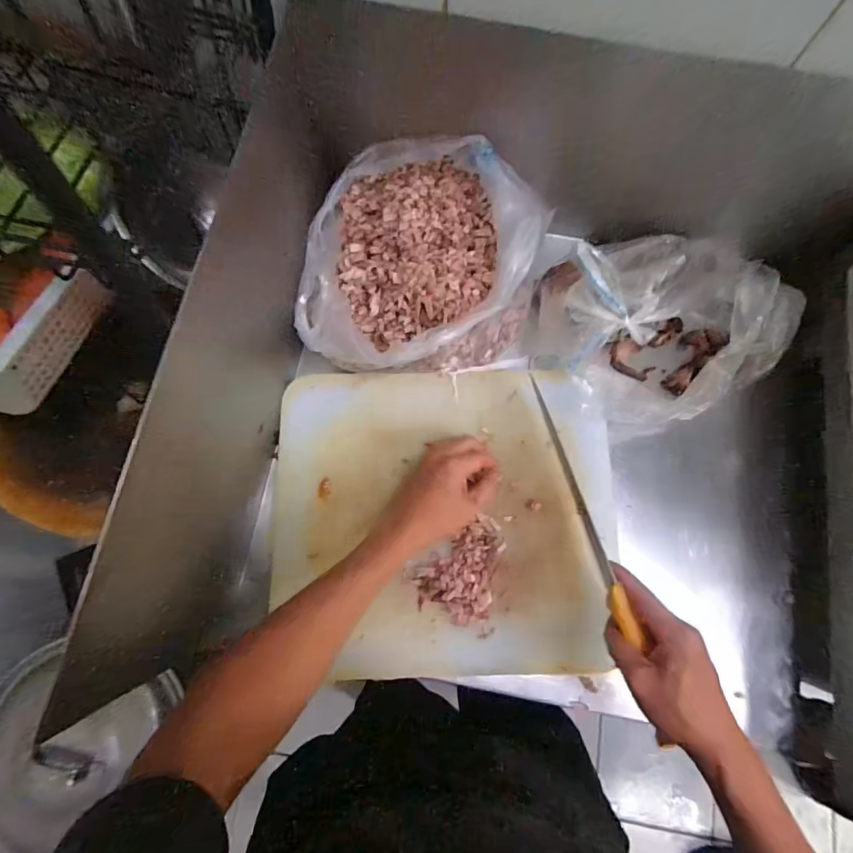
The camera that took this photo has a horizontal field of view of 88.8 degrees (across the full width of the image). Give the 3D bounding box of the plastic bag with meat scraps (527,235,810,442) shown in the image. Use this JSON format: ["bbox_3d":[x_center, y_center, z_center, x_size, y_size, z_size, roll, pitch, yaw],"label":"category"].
[{"bbox_3d":[0.281,-0.120,0.524,0.247,0.123,0.198,-24,78,-6],"label":"plastic bag with meat scraps"}]

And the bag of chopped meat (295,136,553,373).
[{"bbox_3d":[-0.016,-0.194,0.512,0.272,0.112,0.240,-13,77,-3],"label":"bag of chopped meat"}]

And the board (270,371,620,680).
[{"bbox_3d":[0.021,0.100,0.502,0.377,0.031,0.338,-1,79,0],"label":"board"}]

